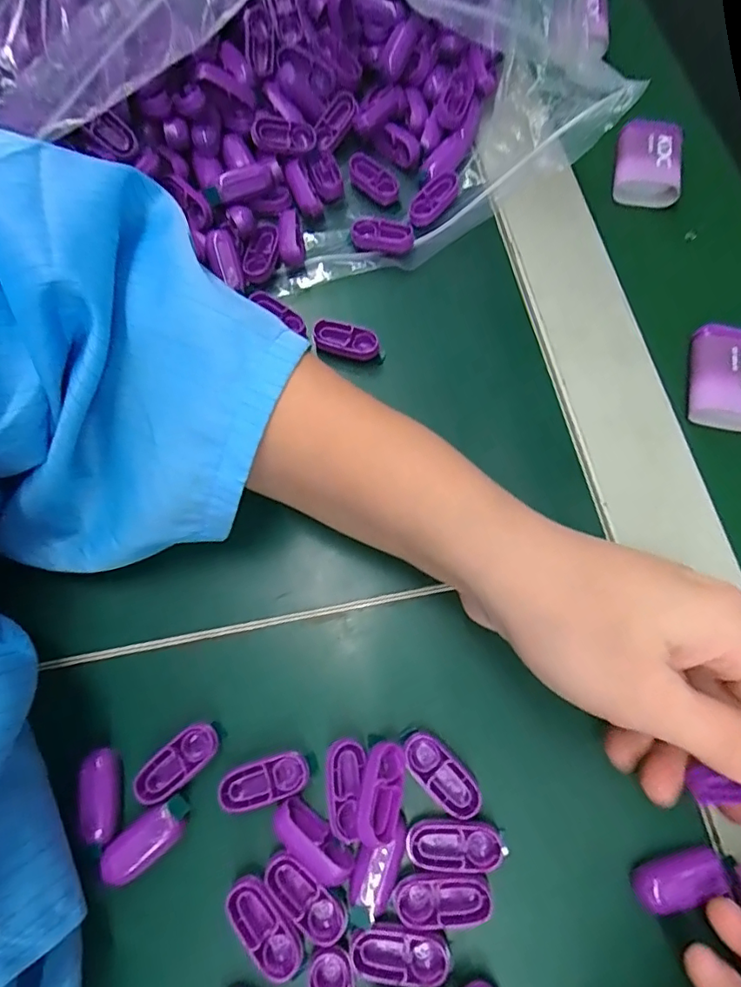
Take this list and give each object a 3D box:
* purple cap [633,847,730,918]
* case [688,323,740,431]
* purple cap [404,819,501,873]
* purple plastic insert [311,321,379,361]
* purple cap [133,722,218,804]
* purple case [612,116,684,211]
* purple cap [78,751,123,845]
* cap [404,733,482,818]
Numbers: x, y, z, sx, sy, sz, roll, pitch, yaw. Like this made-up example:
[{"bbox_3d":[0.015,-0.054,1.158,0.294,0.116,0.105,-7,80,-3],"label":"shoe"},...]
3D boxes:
[{"bbox_3d":[0.109,0.137,0.191,0.030,0.013,0.014,-22,72,-7],"label":"purple cap"},{"bbox_3d":[0.173,-0.056,0.265,0.035,0.018,0.048,10,71,4],"label":"case"},{"bbox_3d":[0.030,0.128,0.195,0.033,0.004,0.016,2,71,1],"label":"purple cap"},{"bbox_3d":[-0.012,-0.076,0.270,0.032,0.012,0.014,19,72,7],"label":"purple plastic insert"},{"bbox_3d":[-0.075,0.106,0.211,0.035,0.009,0.014,-40,75,-12],"label":"purple cap"},{"bbox_3d":[0.158,-0.189,0.310,0.036,0.021,0.047,10,71,4],"label":"purple case"},{"bbox_3d":[-0.104,0.117,0.208,0.011,0.012,0.031,-10,71,-3],"label":"purple cap"},{"bbox_3d":[0.027,0.106,0.202,0.034,0.004,0.015,43,76,13],"label":"cap"}]

